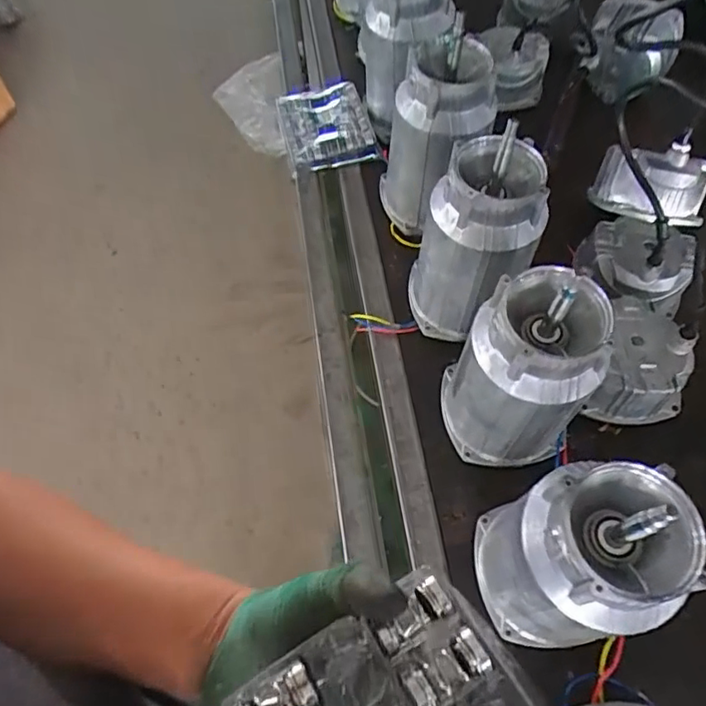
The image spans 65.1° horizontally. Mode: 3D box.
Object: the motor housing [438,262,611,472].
[{"bbox_3d":[0.157,0.021,0.524,0.110,0.235,0.101,-1,61,2],"label":"motor housing"}]

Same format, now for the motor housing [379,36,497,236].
[{"bbox_3d":[0.096,-0.263,0.694,0.110,0.215,0.119,-1,61,2],"label":"motor housing"}]

